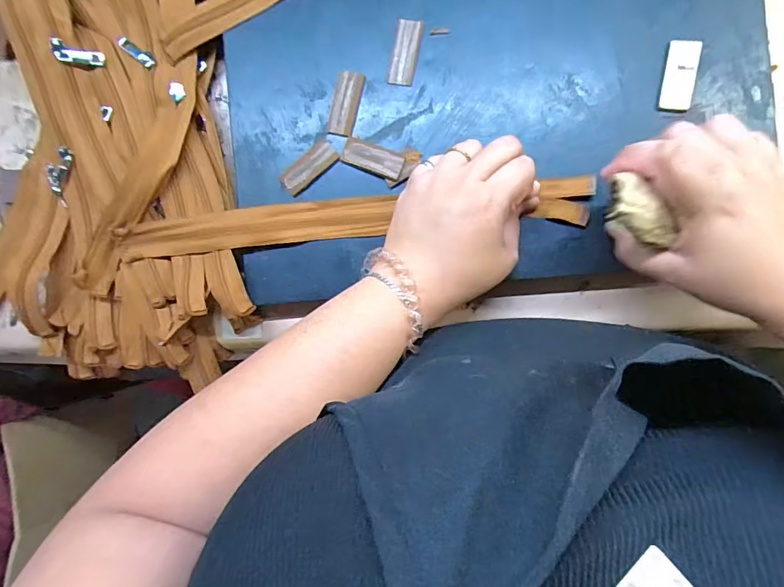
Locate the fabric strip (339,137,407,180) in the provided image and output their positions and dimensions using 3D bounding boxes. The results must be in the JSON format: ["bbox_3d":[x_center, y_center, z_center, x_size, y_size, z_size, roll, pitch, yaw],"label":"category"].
[{"bbox_3d":[-0.015,-0.105,0.339,0.049,0.006,0.020,22,93,5],"label":"fabric strip"}]

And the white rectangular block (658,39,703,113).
[{"bbox_3d":[0.208,-0.157,0.312,0.022,0.004,0.050,8,92,6],"label":"white rectangular block"}]

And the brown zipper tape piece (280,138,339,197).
[{"bbox_3d":[-0.067,-0.101,0.344,0.049,0.004,0.023,-39,87,5],"label":"brown zipper tape piece"}]

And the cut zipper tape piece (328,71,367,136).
[{"bbox_3d":[-0.036,-0.150,0.342,0.020,0.004,0.049,15,92,6],"label":"cut zipper tape piece"}]

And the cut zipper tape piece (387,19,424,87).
[{"bbox_3d":[0.011,-0.187,0.336,0.020,0.004,0.049,12,93,5],"label":"cut zipper tape piece"}]

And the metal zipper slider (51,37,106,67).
[{"bbox_3d":[-0.258,-0.197,0.356,0.037,0.005,0.015,5,93,-24],"label":"metal zipper slider"}]

